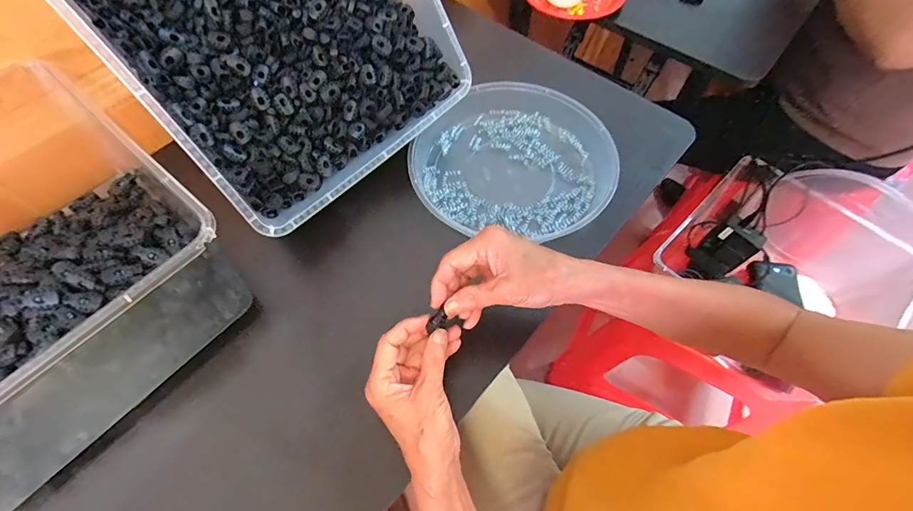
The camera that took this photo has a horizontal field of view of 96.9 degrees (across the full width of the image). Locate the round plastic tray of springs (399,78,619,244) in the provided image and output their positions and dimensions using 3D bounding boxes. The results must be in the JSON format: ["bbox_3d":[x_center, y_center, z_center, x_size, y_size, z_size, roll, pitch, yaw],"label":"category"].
[{"bbox_3d":[0.064,-0.115,0.481,0.231,0.033,0.212,0,62,-1],"label":"round plastic tray of springs"}]

